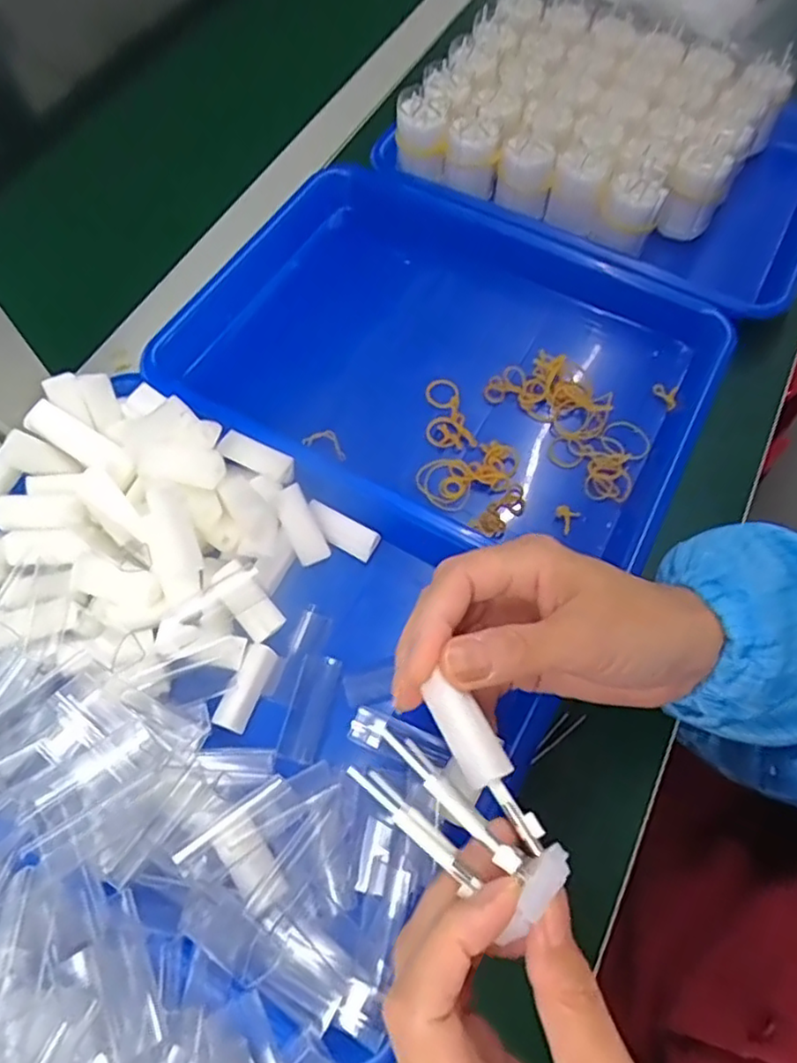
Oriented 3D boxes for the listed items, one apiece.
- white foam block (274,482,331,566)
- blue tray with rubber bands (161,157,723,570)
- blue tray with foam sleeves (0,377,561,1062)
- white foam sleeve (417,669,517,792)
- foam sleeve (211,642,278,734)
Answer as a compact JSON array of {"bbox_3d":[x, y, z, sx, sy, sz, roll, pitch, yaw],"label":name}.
[{"bbox_3d":[-0.056,-0.003,0.373,0.018,0.006,0.045,-26,96,-12],"label":"white foam block"},{"bbox_3d":[0.027,-0.115,0.437,0.339,0.047,0.255,27,67,12],"label":"blue tray with rubber bands"},{"bbox_3d":[-0.099,0.060,0.335,0.309,0.067,0.225,27,67,12],"label":"blue tray with foam sleeves"},{"bbox_3d":[0.025,0.074,0.242,0.017,0.009,0.041,-30,70,-14],"label":"white foam sleeve"},{"bbox_3d":[-0.080,0.082,0.341,0.015,0.012,0.046,19,66,9],"label":"foam sleeve"}]

